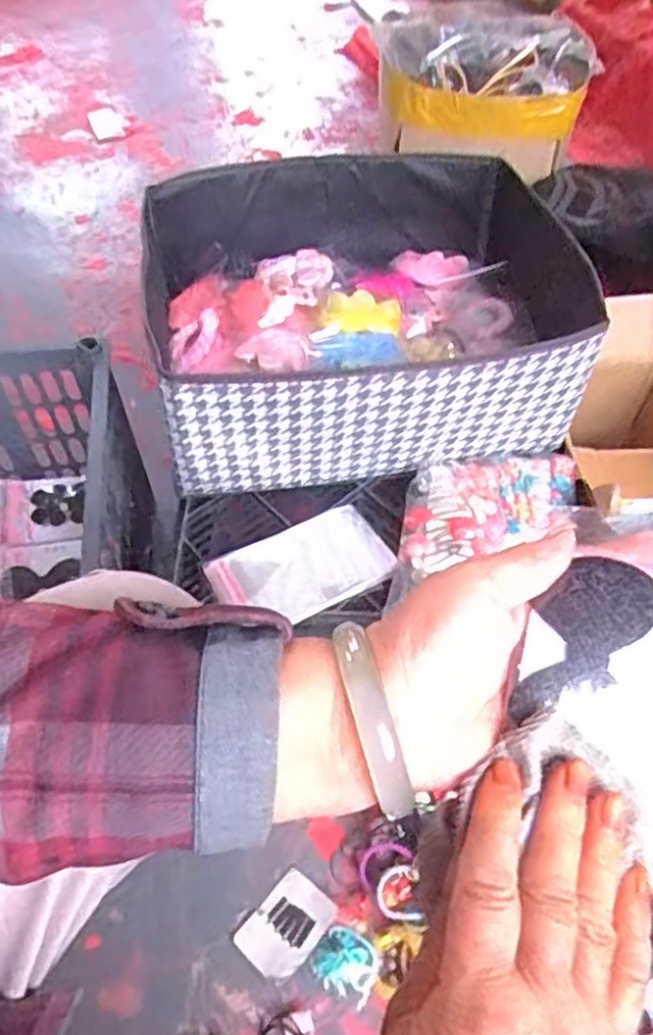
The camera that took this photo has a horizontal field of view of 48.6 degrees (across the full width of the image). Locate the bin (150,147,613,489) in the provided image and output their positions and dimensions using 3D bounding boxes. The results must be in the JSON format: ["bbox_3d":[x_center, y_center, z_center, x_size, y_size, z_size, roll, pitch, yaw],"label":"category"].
[{"bbox_3d":[0.044,-0.216,0.764,0.446,0.157,0.340,-8,55,-6],"label":"bin"}]

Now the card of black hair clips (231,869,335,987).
[{"bbox_3d":[-0.039,0.385,0.684,0.062,0.006,0.086,35,62,22],"label":"card of black hair clips"}]

